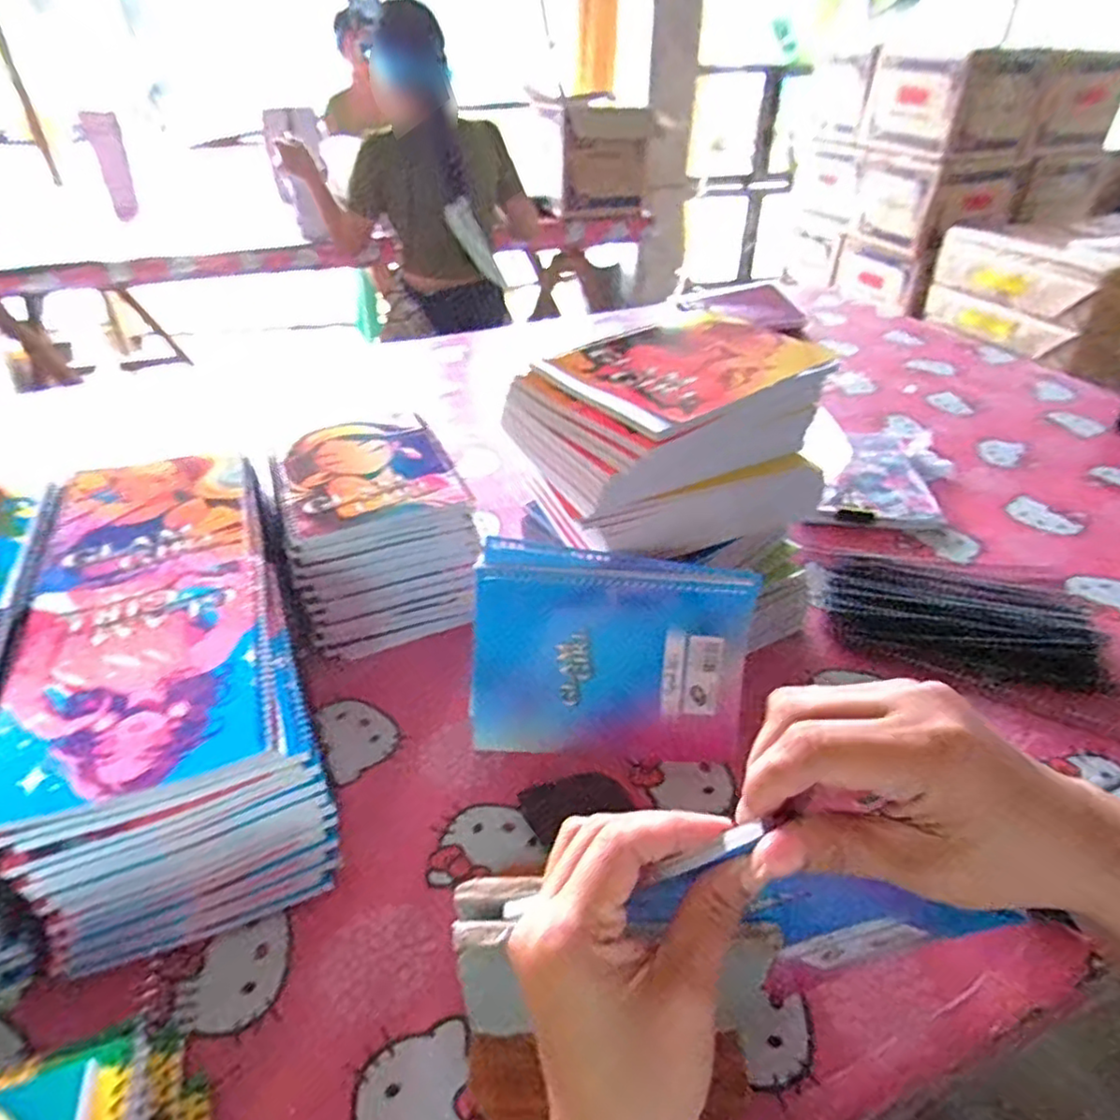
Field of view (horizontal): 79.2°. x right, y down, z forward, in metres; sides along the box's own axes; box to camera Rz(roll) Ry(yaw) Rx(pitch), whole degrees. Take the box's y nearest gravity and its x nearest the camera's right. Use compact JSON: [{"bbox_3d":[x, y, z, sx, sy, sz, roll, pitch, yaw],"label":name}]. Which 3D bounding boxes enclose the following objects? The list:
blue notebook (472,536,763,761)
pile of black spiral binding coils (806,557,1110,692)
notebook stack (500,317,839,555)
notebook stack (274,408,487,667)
[{"bbox_3d":[0.038,0.071,0.503,0.201,0.159,0.015,3,14,5],"label":"blue notebook"},{"bbox_3d":[0.359,0.051,0.627,0.245,0.029,0.134,12,39,15],"label":"pile of black spiral binding coils"},{"bbox_3d":[0.092,-0.101,0.546,0.228,0.110,0.154,-19,41,-24],"label":"notebook stack"},{"bbox_3d":[-0.178,-0.030,0.652,0.158,0.125,0.199,-16,40,-20],"label":"notebook stack"}]

